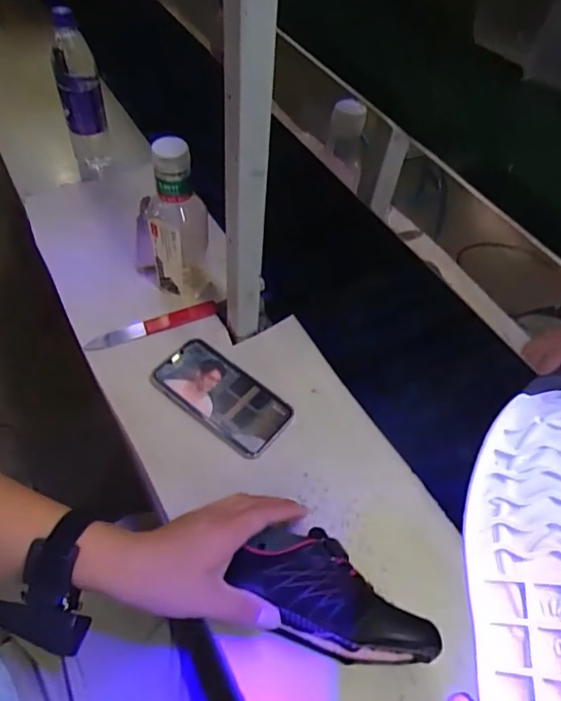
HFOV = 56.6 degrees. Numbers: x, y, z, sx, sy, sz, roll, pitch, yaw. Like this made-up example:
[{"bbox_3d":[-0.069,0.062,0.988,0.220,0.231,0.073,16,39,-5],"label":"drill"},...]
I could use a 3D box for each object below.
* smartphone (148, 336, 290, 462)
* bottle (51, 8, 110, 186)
[{"bbox_3d":[-0.068,0.051,0.609,0.164,0.015,0.085,33,57,19],"label":"smartphone"},{"bbox_3d":[-0.322,-0.402,0.851,0.067,0.239,0.083,-12,55,-14],"label":"bottle"}]

